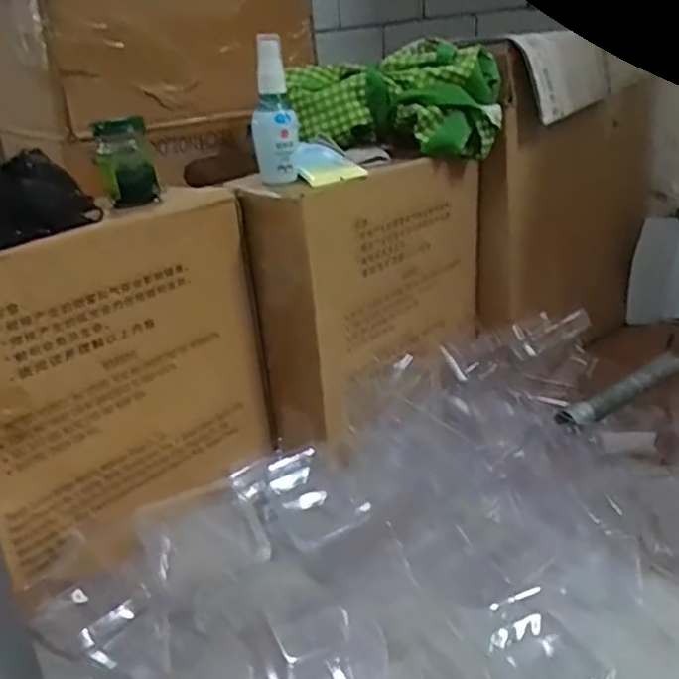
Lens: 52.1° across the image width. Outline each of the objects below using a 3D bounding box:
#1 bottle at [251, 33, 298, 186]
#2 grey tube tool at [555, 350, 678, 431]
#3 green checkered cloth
[{"bbox_3d":[-0.058,-0.196,0.600,0.035,0.120,0.031,-7,23,-6],"label":"bottle"},{"bbox_3d":[0.283,0.044,0.669,0.216,0.020,0.029,-21,27,-34],"label":"grey tube tool"},{"bbox_3d":[0.052,-0.241,0.704,0.213,0.091,0.091,4,24,17],"label":"green checkered cloth"}]

